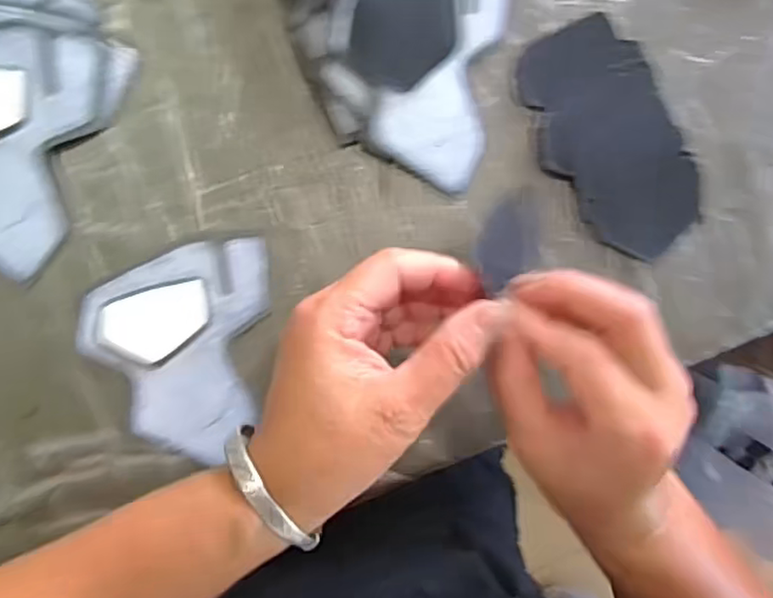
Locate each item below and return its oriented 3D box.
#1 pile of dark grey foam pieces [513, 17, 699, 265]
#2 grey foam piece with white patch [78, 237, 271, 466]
[{"bbox_3d":[0.131,-0.091,0.381,0.078,0.012,0.136,-27,92,-4],"label":"pile of dark grey foam pieces"},{"bbox_3d":[-0.109,0.028,0.352,0.095,0.010,0.111,-6,92,-7],"label":"grey foam piece with white patch"}]

